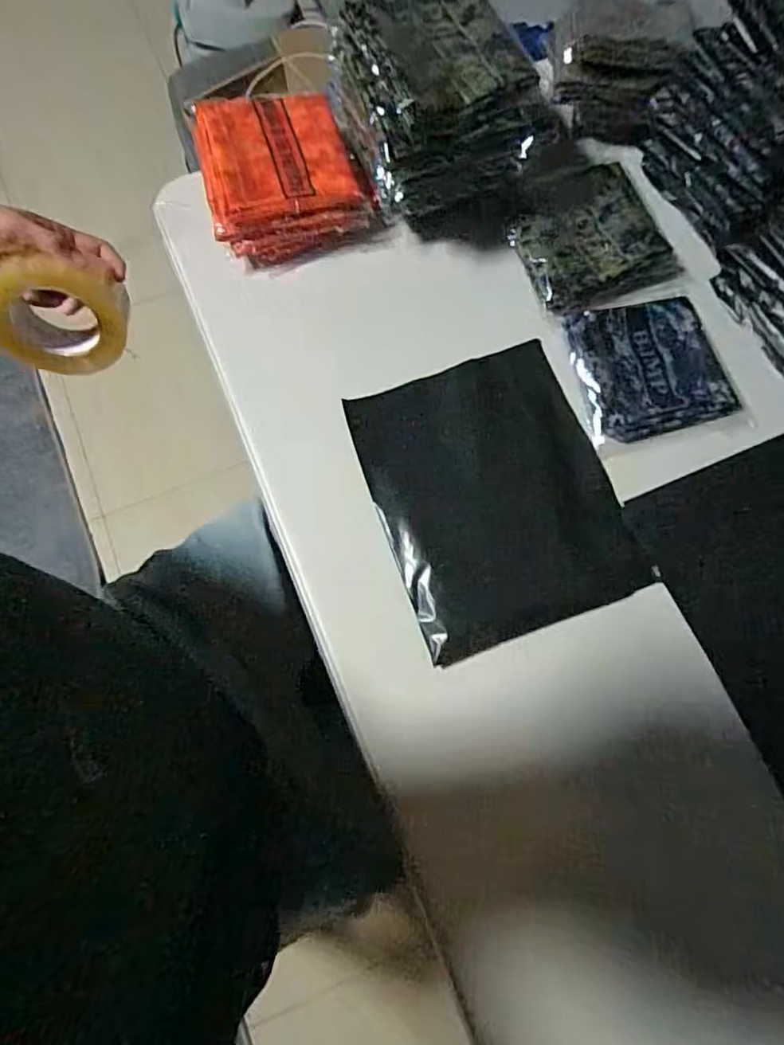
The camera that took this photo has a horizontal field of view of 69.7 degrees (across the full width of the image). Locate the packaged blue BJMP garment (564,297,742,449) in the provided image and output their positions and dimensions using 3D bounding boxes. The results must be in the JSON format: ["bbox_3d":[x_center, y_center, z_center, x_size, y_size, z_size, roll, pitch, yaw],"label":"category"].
[{"bbox_3d":[0.228,-0.138,0.501,0.129,0.017,0.121,-12,74,-3],"label":"packaged blue BJMP garment"}]

